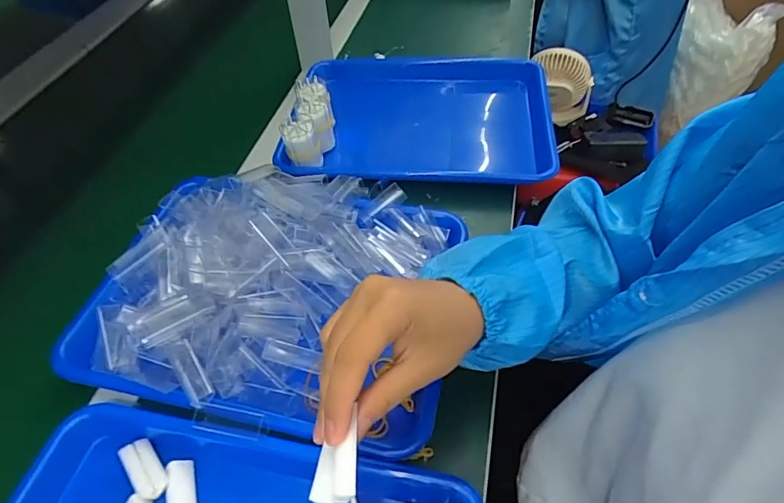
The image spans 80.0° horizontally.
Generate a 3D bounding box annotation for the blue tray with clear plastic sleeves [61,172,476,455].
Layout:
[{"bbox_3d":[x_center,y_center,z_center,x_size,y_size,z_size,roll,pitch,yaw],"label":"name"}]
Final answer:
[{"bbox_3d":[-0.108,0.023,0.437,0.323,0.061,0.261,6,52,8],"label":"blue tray with clear plastic sleeves"}]

